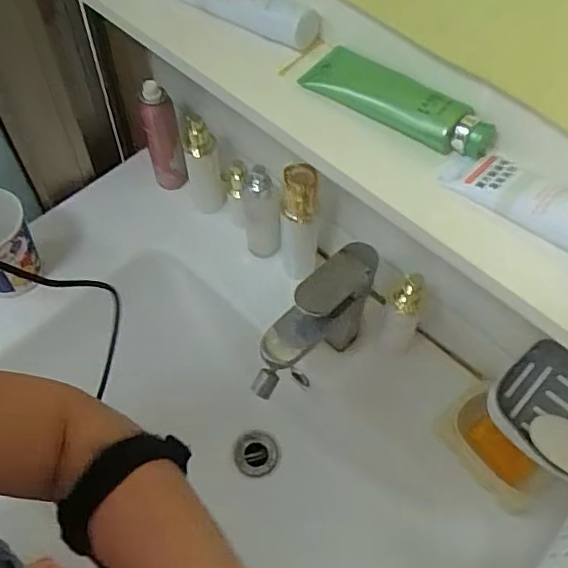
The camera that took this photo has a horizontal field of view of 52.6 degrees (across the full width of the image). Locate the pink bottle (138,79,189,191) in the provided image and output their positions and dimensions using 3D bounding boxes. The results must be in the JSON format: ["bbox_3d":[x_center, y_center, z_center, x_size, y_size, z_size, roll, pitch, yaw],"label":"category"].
[{"bbox_3d":[-0.155,-0.184,0.744,0.035,0.166,0.039,-32,65,-21],"label":"pink bottle"}]

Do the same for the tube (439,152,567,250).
[{"bbox_3d":[0.185,-0.055,0.398,0.153,0.041,0.043,36,63,17],"label":"tube"}]

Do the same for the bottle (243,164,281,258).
[{"bbox_3d":[-0.026,-0.084,0.701,0.043,0.147,0.034,0,58,-4],"label":"bottle"}]

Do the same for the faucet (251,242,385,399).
[{"bbox_3d":[0.041,0.043,0.621,0.199,0.157,0.047,-39,68,-24],"label":"faucet"}]

